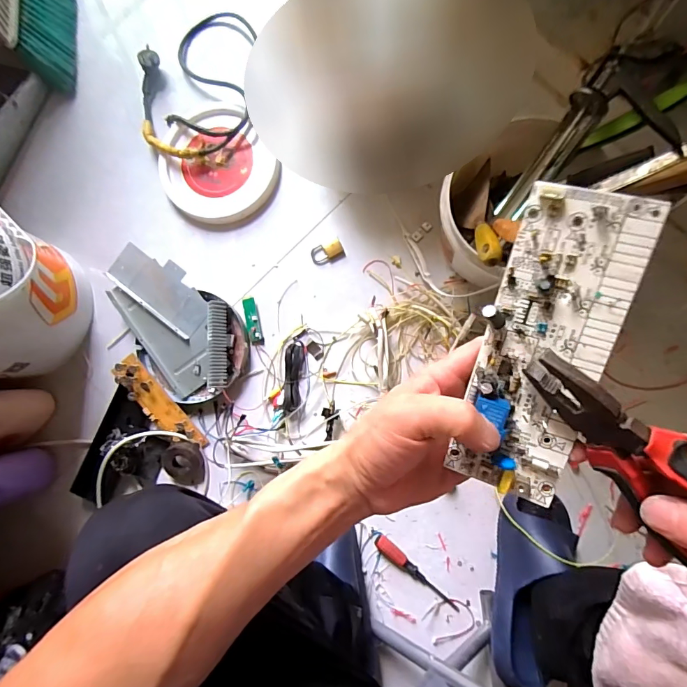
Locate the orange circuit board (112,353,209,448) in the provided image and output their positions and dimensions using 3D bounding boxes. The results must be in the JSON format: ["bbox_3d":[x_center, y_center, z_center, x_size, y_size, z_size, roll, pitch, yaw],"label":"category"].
[{"bbox_3d":[-0.327,0.114,0.719,0.054,0.019,0.198,-39,96,-3],"label":"orange circuit board"}]

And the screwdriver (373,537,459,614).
[{"bbox_3d":[0.120,0.381,0.666,0.166,0.019,0.025,40,90,8],"label":"screwdriver"}]

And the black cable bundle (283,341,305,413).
[{"bbox_3d":[-0.088,0.058,0.716,0.035,0.016,0.121,-1,85,6],"label":"black cable bundle"}]

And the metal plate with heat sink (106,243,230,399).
[{"bbox_3d":[-0.302,-0.046,0.736,0.163,0.042,0.296,-35,82,2],"label":"metal plate with heat sink"}]

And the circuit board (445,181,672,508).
[{"bbox_3d":[0.123,0.004,0.248,0.068,0.023,0.187,14,102,7],"label":"circuit board"}]

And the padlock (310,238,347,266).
[{"bbox_3d":[-0.029,-0.166,0.743,0.060,0.014,0.033,-17,83,4],"label":"padlock"}]

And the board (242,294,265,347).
[{"bbox_3d":[-0.164,-0.042,0.741,0.026,0.010,0.091,-12,84,5],"label":"board"}]

